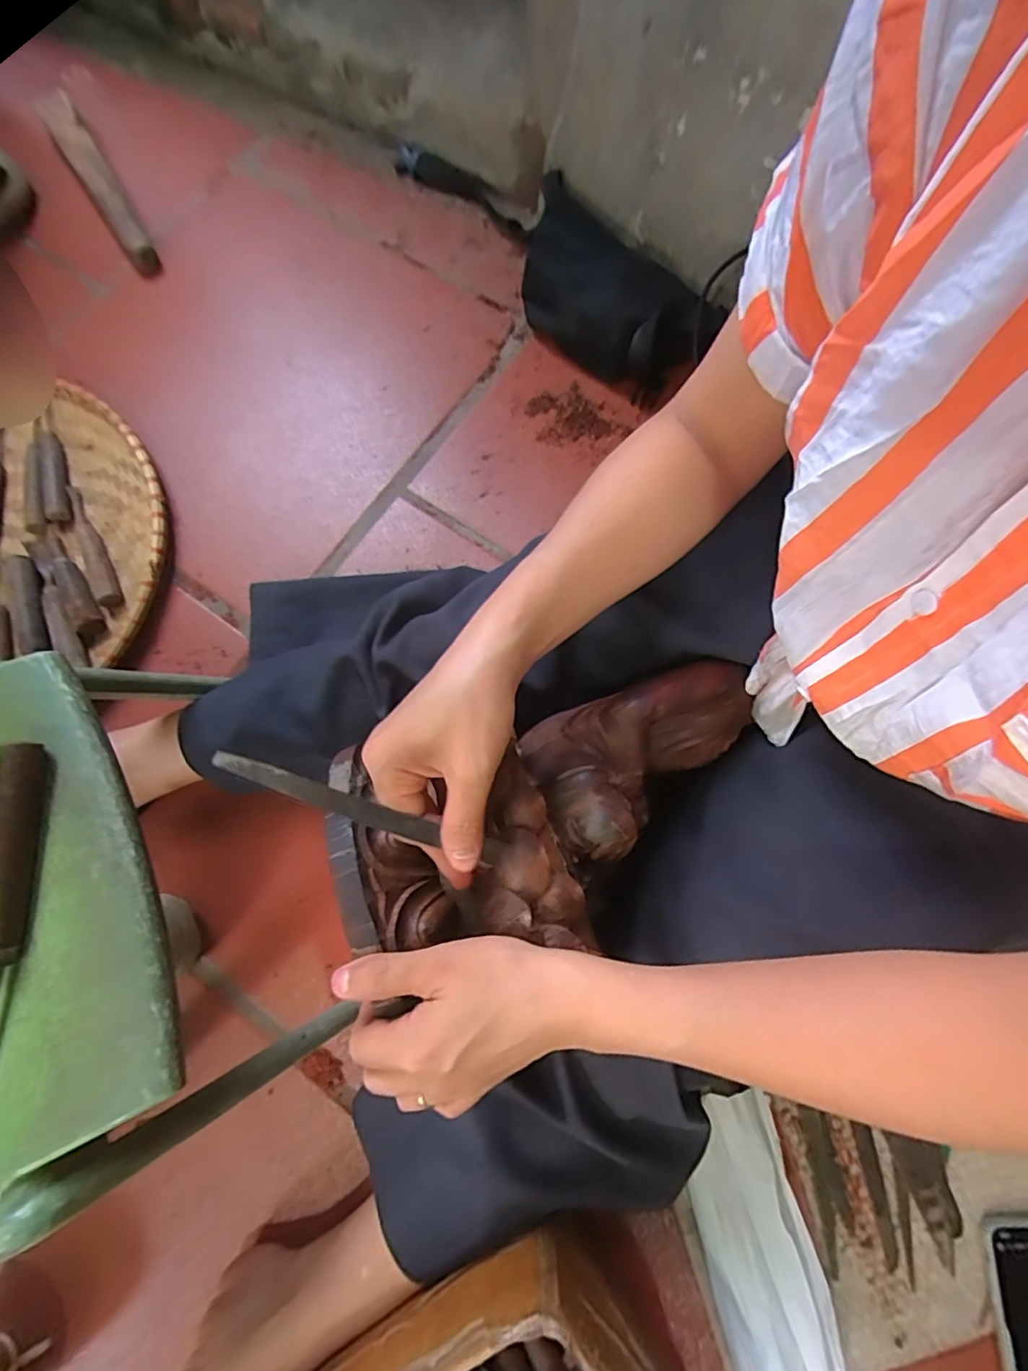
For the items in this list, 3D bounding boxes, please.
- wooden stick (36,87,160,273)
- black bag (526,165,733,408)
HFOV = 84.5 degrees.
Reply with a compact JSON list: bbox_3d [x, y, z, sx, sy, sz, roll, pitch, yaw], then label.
[{"bbox_3d":[-0.521,-0.632,0.709,0.041,0.036,0.259,-31,90,-7],"label":"wooden stick"},{"bbox_3d":[0.100,-0.462,0.671,0.138,0.087,0.290,-43,78,-9],"label":"black bag"}]

